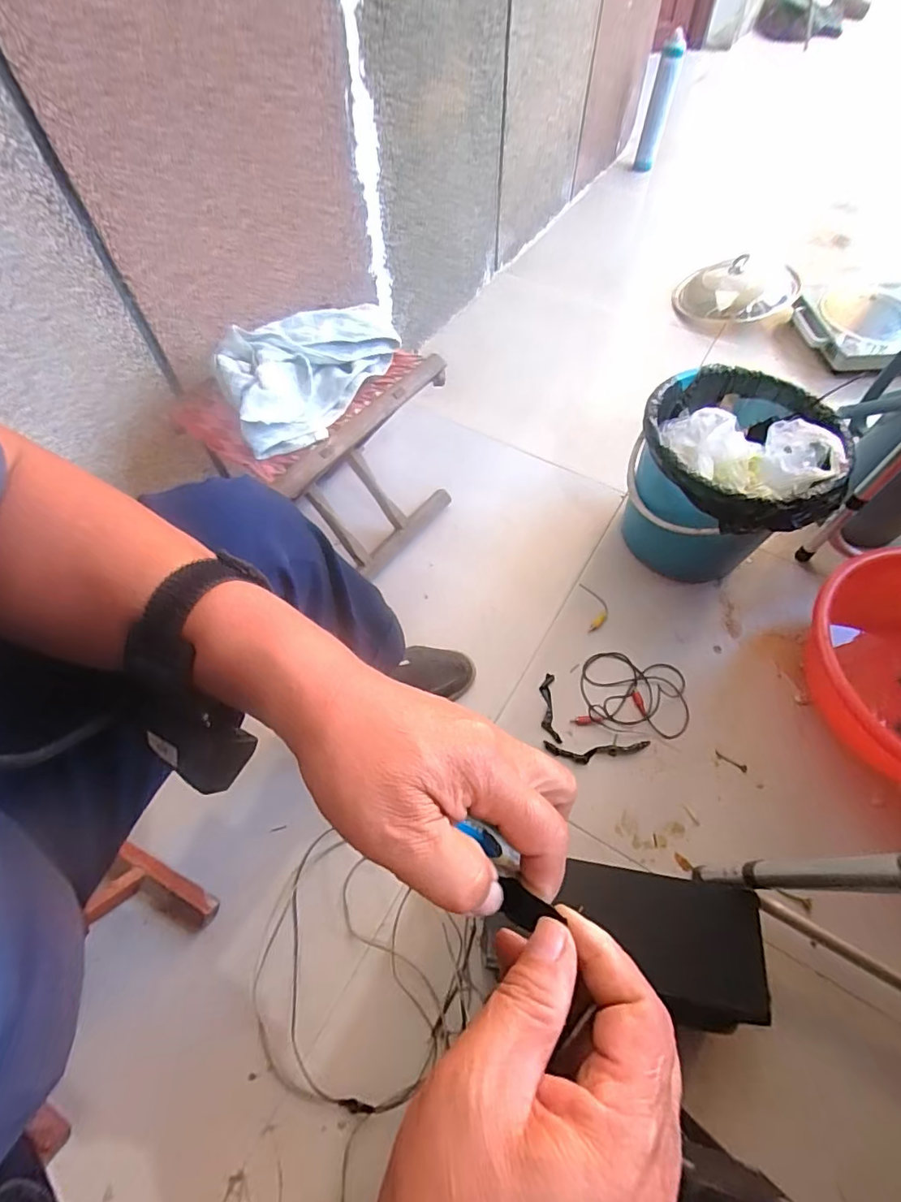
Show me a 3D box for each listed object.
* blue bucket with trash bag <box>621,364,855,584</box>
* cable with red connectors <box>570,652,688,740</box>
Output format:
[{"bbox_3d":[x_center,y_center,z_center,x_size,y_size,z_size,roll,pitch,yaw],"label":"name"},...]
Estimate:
[{"bbox_3d":[0.407,-0.178,0.790,0.253,0.291,0.244,0,59,0],"label":"blue bucket with trash bag"},{"bbox_3d":[0.277,0.138,0.778,0.165,0.014,0.122,8,59,5],"label":"cable with red connectors"}]

